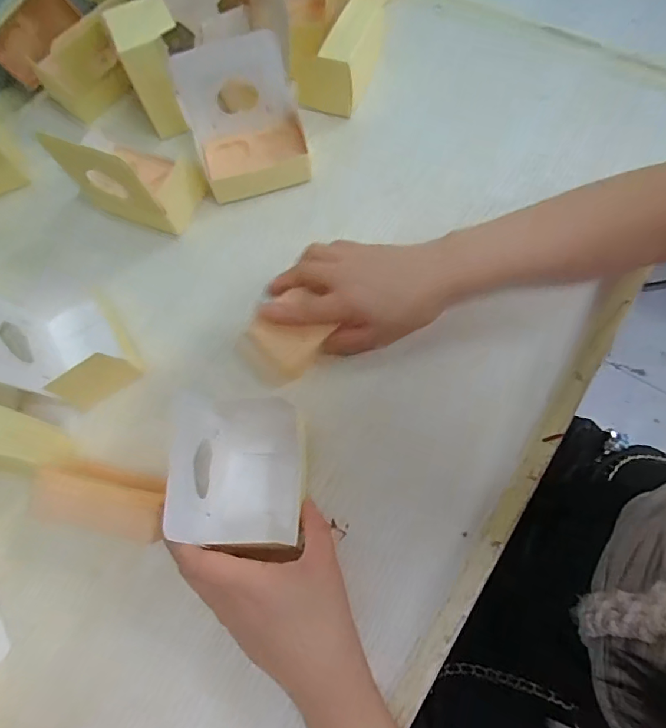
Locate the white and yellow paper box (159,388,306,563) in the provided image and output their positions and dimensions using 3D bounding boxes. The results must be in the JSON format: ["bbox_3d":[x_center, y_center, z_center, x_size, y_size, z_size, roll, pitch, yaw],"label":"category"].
[{"bbox_3d":[-0.063,0.075,0.337,0.080,0.061,0.113,-2,71,2],"label":"white and yellow paper box"}]

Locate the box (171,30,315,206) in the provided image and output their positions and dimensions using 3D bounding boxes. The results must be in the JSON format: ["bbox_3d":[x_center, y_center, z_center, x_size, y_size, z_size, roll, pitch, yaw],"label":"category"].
[{"bbox_3d":[-0.079,-0.222,0.425,0.103,0.091,0.087,-16,71,-3],"label":"box"}]

